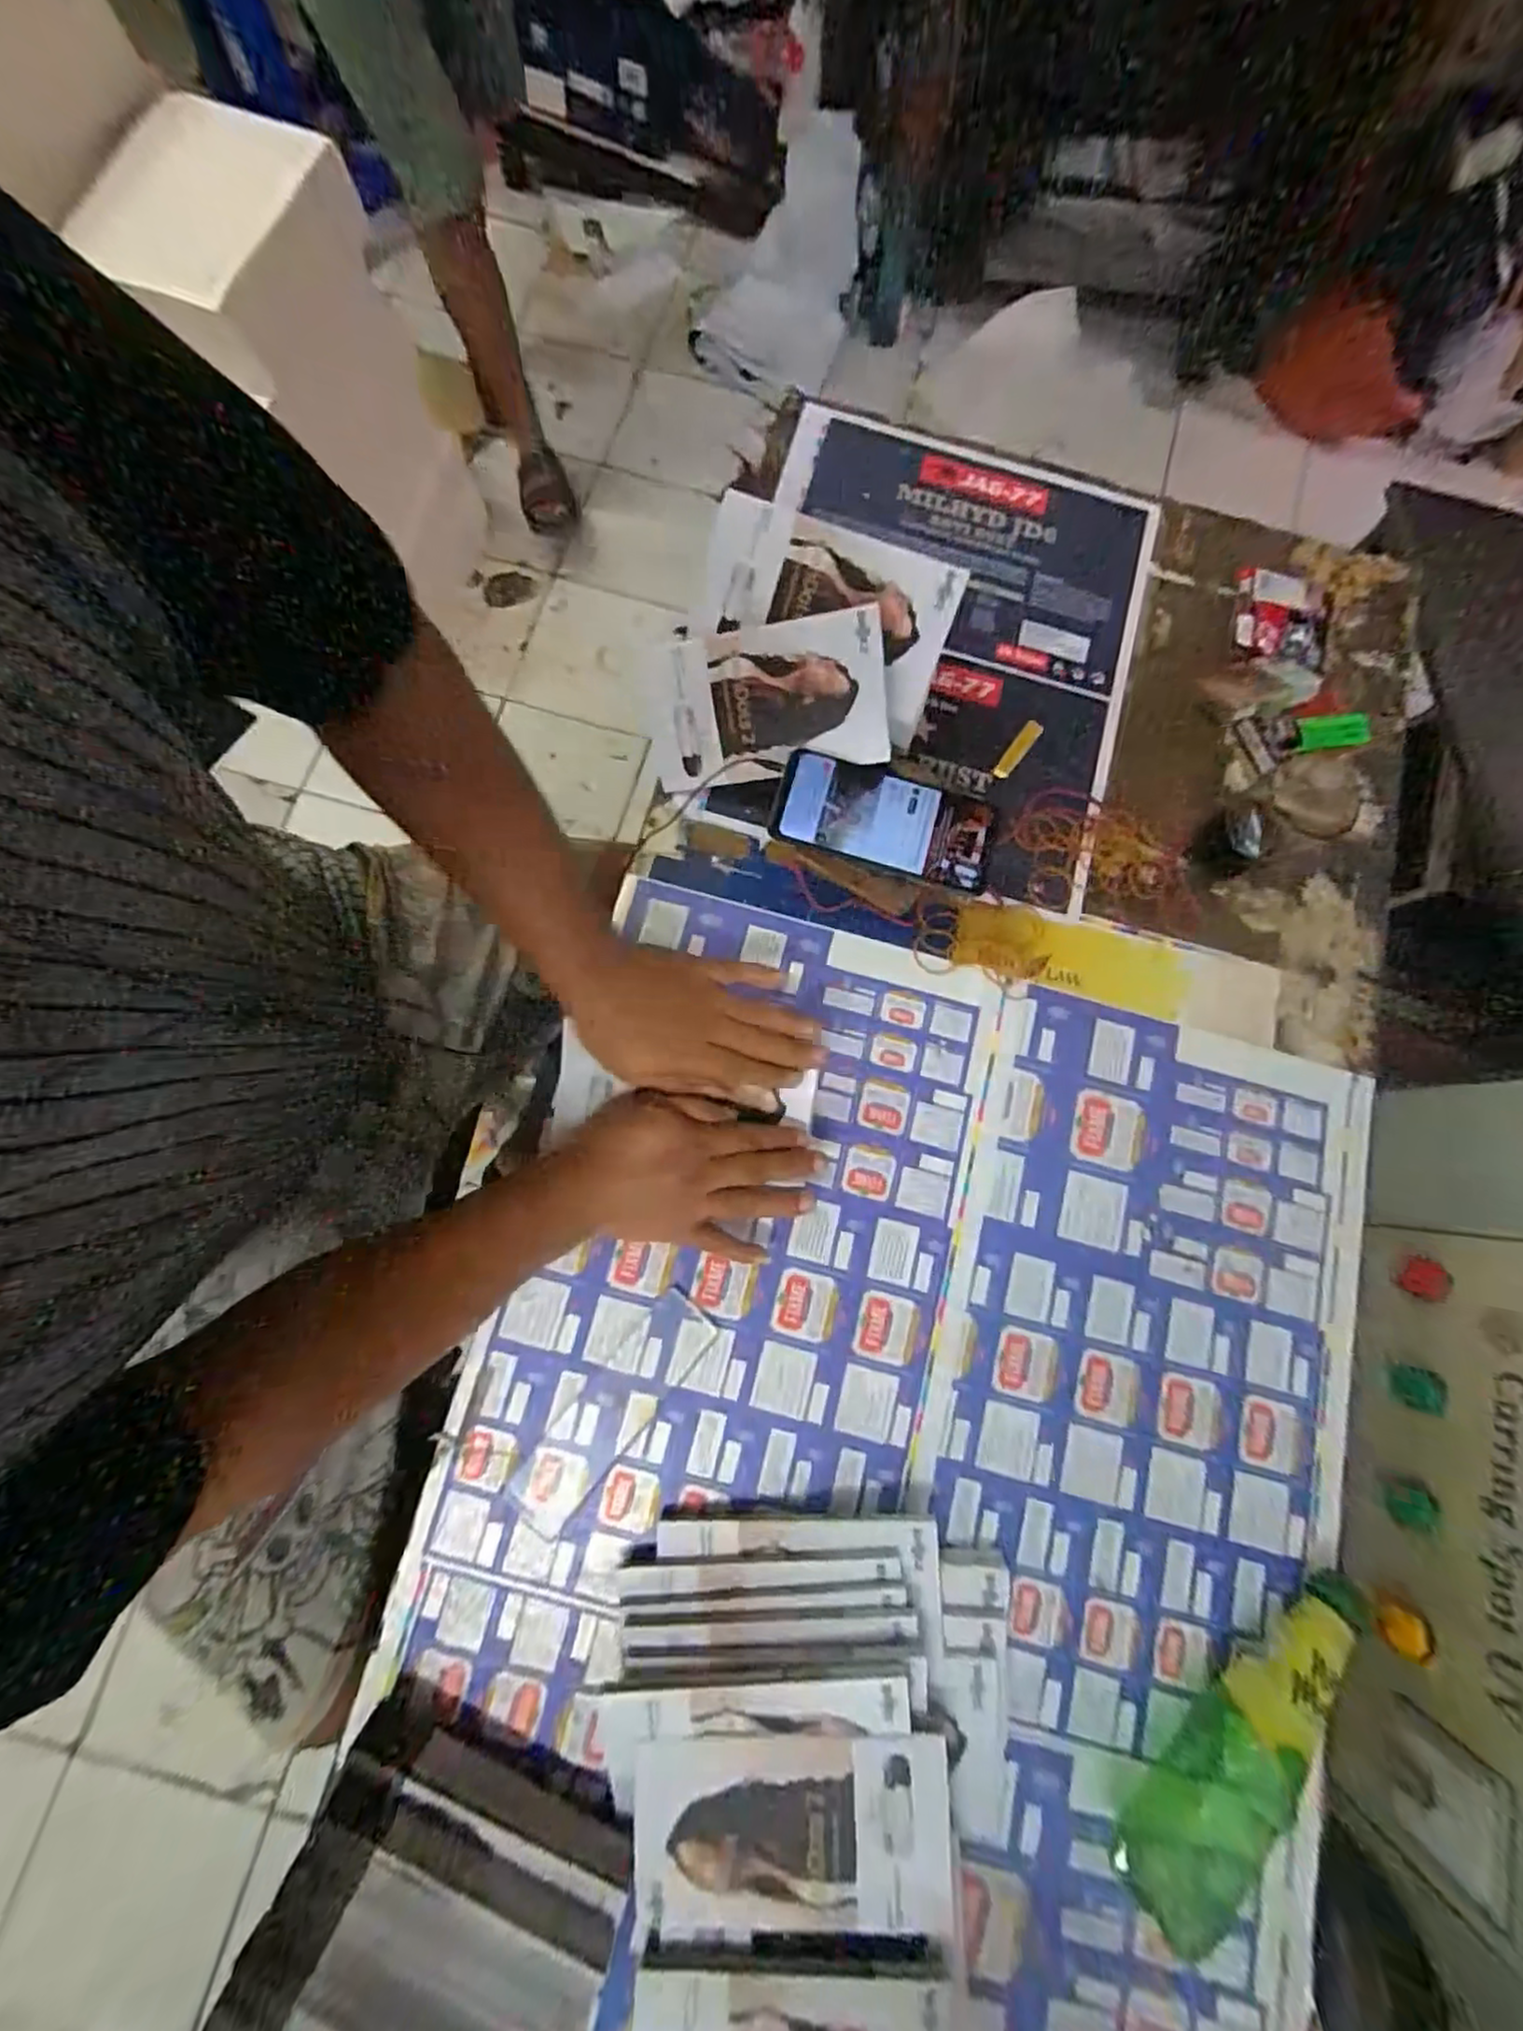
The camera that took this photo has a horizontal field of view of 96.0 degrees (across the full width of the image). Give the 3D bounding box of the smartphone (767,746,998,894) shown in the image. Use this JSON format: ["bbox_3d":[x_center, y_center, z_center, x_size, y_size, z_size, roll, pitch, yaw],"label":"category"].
[{"bbox_3d":[0.089,-0.141,0.500,0.159,0.013,0.074,15,79,1],"label":"smartphone"}]

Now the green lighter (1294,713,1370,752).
[{"bbox_3d":[0.474,-0.234,0.568,0.073,0.006,0.027,-8,93,-10],"label":"green lighter"}]

